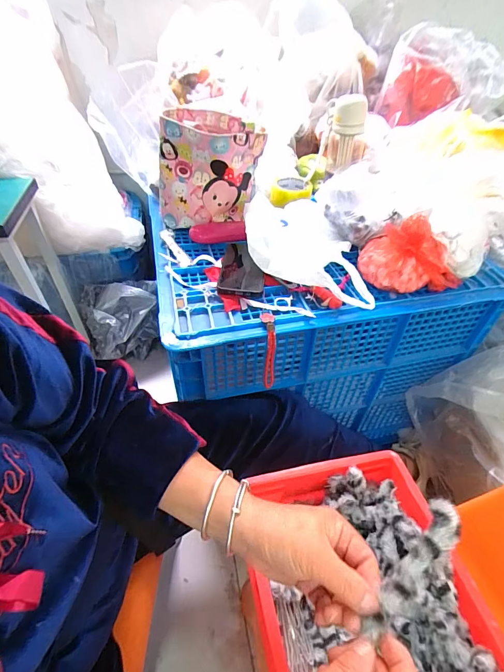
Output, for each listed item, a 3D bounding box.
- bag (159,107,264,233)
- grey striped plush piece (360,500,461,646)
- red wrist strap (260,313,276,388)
[{"bbox_3d":[-0.094,-0.350,0.736,0.194,0.196,0.146,18,47,15],"label":"bag"},{"bbox_3d":[0.126,0.182,0.266,0.024,0.014,0.117,35,74,29],"label":"grey striped plush piece"},{"bbox_3d":[0.028,0.027,0.566,0.020,0.122,0.041,-3,19,-5],"label":"red wrist strap"}]

